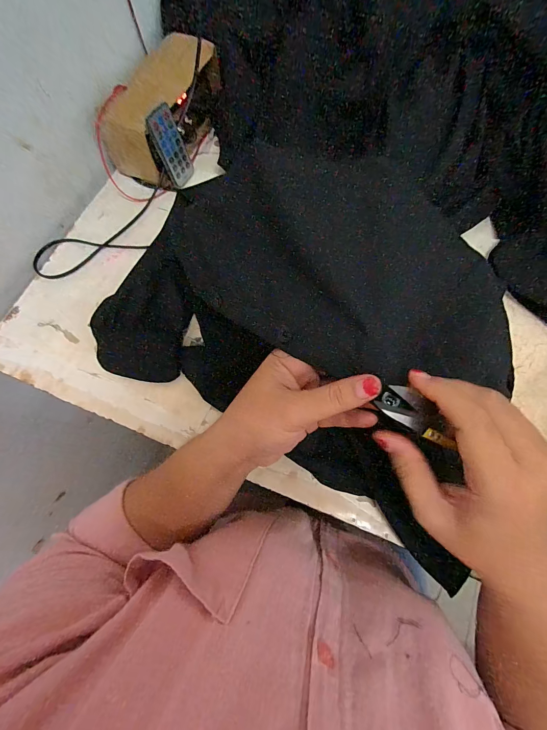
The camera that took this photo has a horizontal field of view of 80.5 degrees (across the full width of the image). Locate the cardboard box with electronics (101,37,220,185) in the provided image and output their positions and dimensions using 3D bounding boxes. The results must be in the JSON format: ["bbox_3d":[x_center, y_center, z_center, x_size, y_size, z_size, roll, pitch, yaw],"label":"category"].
[{"bbox_3d":[-0.137,-0.334,0.430,0.088,0.079,0.175,22,74,8],"label":"cardboard box with electronics"}]

